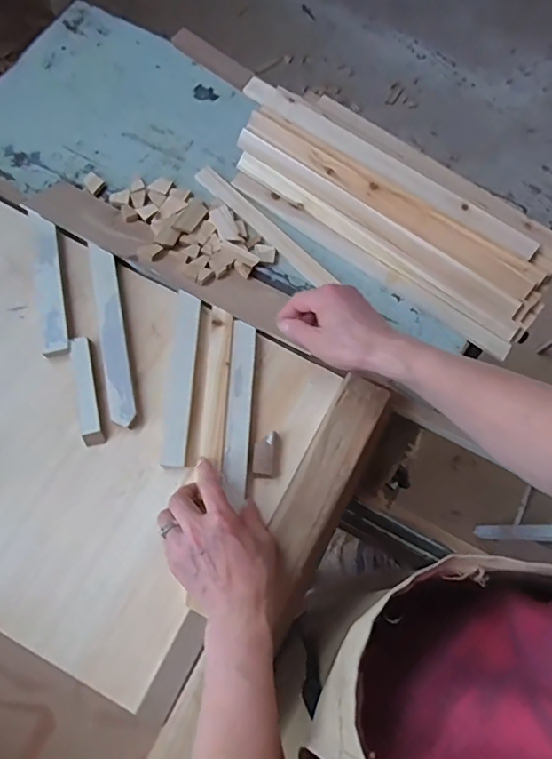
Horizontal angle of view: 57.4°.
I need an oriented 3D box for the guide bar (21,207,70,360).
[{"bbox_3d":[-0.287,-0.128,0.634,0.032,0.011,0.209,-12,74,-5],"label":"guide bar"}]

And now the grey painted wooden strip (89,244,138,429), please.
[{"bbox_3d":[-0.201,-0.058,0.619,0.032,0.015,0.235,-11,74,-5],"label":"grey painted wooden strip"}]

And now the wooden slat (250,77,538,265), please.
[{"bbox_3d":[0.148,-0.291,0.679,0.446,0.022,0.032,35,76,8],"label":"wooden slat"}]

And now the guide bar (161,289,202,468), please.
[{"bbox_3d":[-0.114,-0.004,0.608,0.033,0.009,0.213,3,73,-1],"label":"guide bar"}]

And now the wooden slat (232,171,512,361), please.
[{"bbox_3d":[0.125,-0.164,0.702,0.445,0.005,0.023,35,103,8],"label":"wooden slat"}]

